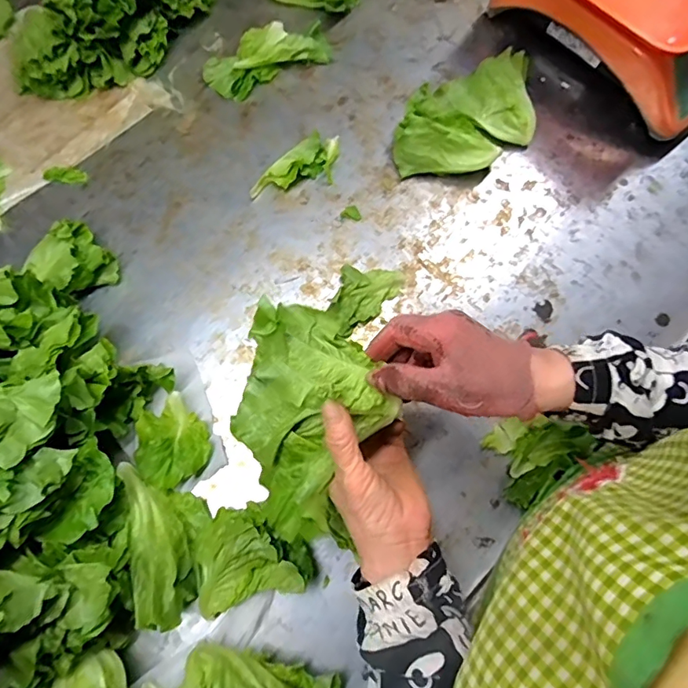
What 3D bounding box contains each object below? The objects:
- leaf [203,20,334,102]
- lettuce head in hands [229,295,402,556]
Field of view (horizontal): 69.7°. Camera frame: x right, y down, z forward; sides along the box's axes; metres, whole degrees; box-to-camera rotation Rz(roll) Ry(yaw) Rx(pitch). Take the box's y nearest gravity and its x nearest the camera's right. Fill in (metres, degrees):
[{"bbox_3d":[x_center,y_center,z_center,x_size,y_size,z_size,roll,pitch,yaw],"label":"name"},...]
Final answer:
[{"bbox_3d":[-0.099,-0.371,0.625,0.158,0.033,0.079,-27,75,-8],"label":"leaf"},{"bbox_3d":[-0.024,0.058,0.379,0.114,0.048,0.170,10,73,3],"label":"lettuce head in hands"}]

